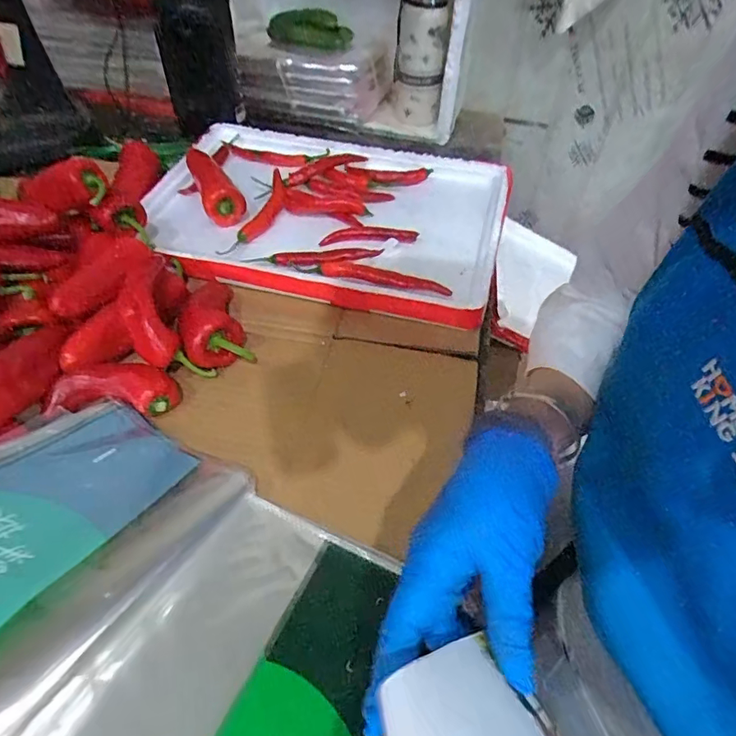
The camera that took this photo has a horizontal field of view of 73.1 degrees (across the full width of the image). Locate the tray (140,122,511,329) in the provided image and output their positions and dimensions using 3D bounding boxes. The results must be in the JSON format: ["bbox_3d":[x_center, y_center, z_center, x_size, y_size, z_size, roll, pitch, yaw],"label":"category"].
[{"bbox_3d":[-0.056,-0.208,0.640,0.442,0.068,0.311,12,48,8],"label":"tray"}]

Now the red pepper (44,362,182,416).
[{"bbox_3d":[-0.222,0.021,0.441,0.098,0.032,0.049,-4,48,-6],"label":"red pepper"}]

